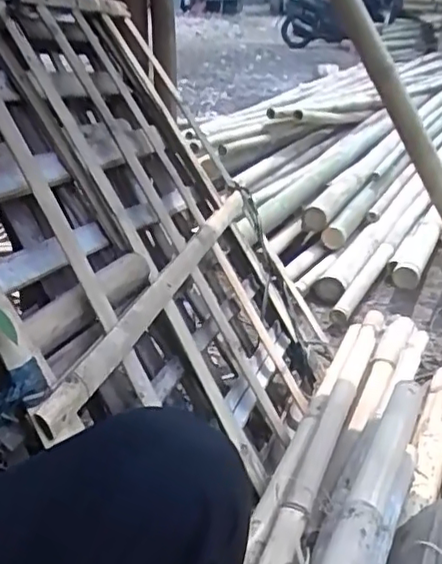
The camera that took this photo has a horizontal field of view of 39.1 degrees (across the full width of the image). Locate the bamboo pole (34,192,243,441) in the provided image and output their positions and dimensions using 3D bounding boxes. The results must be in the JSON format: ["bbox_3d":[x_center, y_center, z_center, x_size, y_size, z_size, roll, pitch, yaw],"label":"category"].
[{"bbox_3d":[-0.070,-0.021,0.999,0.044,0.042,0.848,8,27,14],"label":"bamboo pole"}]

